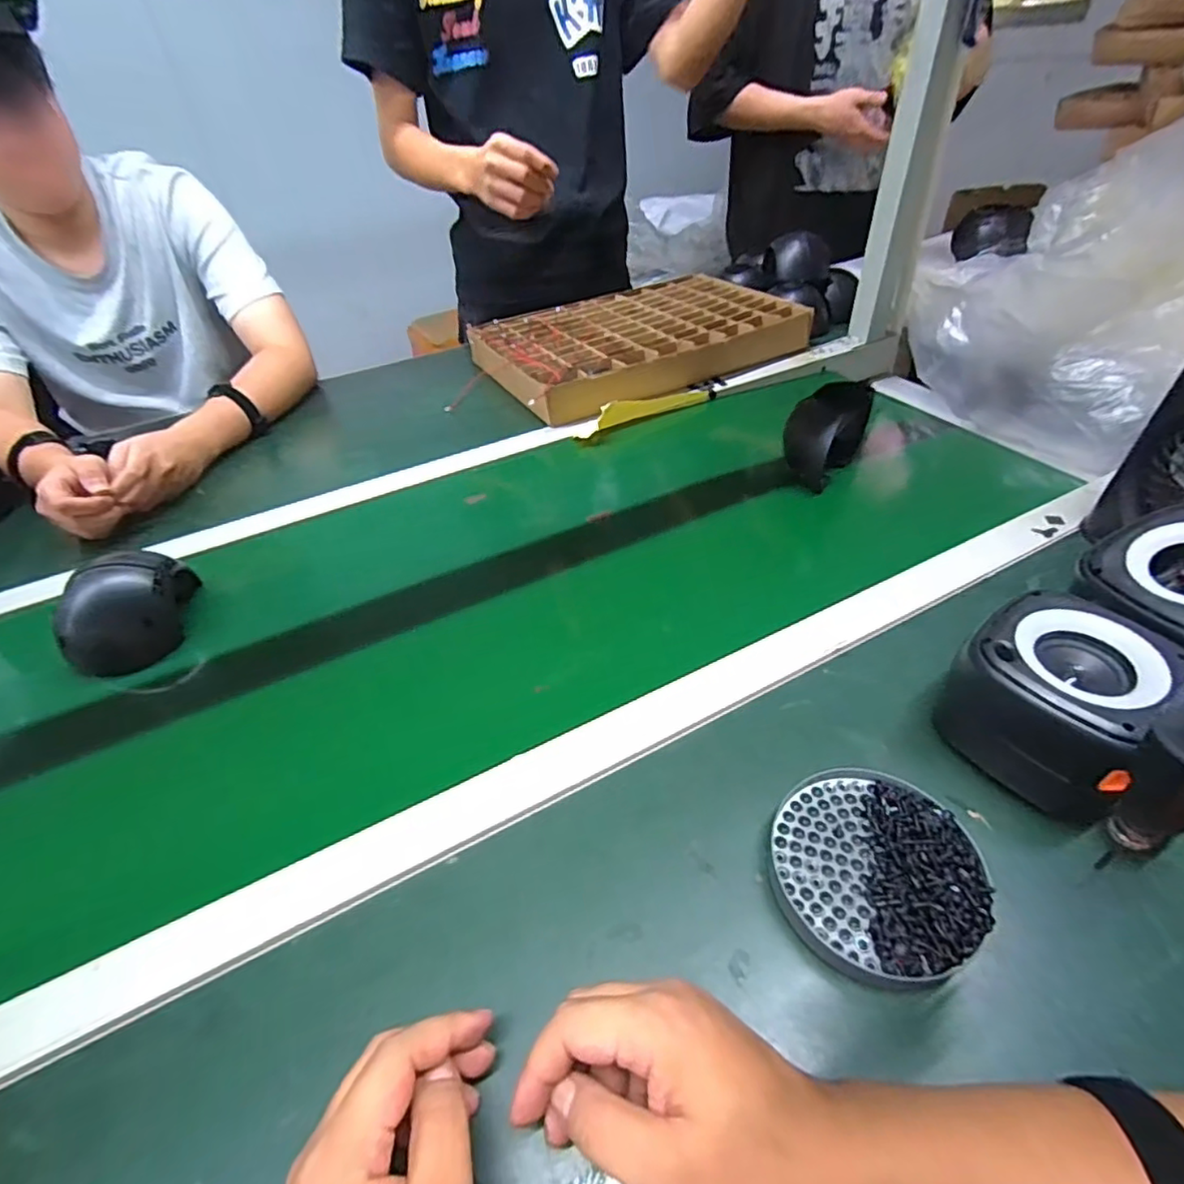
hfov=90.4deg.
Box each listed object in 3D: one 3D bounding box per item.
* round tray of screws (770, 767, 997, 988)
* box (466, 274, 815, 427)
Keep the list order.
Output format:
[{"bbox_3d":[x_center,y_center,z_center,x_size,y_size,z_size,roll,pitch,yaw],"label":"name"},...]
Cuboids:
[{"bbox_3d":[0.162,0.159,0.343,0.111,0.024,0.114,-3,43,3],"label":"round tray of screws"},{"bbox_3d":[0.082,-0.402,0.933,0.473,0.053,0.332,-21,45,-16],"label":"box"}]

